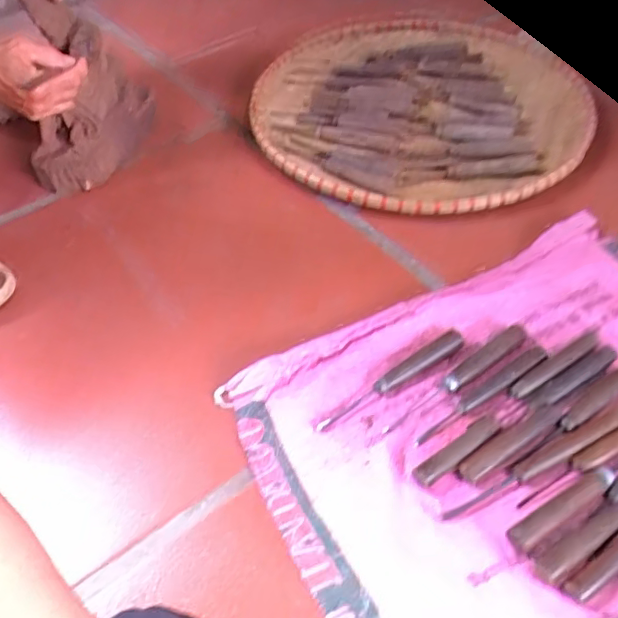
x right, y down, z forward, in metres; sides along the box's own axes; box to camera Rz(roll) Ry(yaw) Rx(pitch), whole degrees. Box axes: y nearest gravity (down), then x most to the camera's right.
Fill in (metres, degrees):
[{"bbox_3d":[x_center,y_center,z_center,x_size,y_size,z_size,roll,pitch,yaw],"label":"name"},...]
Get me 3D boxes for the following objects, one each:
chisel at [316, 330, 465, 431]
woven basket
[{"bbox_3d":[0.082,0.068,0.579,0.173,0.014,0.019,-26,52,-17],"label":"chisel"},{"bbox_3d":[0.160,-0.302,0.876,0.475,0.060,0.455,-3,49,3],"label":"woven basket"}]

